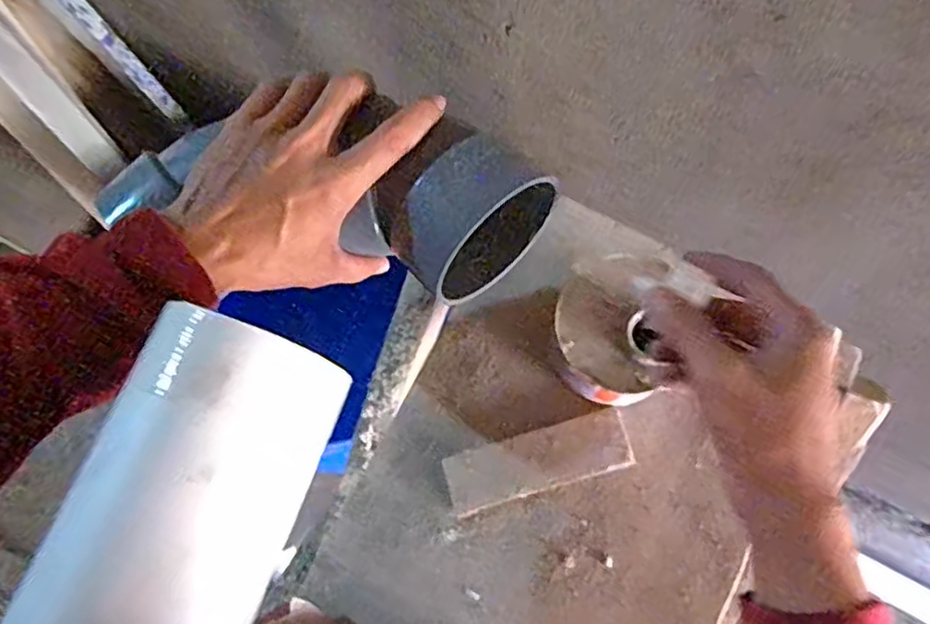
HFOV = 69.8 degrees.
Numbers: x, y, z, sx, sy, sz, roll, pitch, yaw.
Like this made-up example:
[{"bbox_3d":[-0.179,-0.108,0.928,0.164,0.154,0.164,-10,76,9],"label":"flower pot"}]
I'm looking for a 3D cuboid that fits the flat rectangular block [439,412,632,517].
[{"bbox_3d":[0.057,0.117,0.519,0.142,0.013,0.045,-16,74,-2],"label":"flat rectangular block"}]

